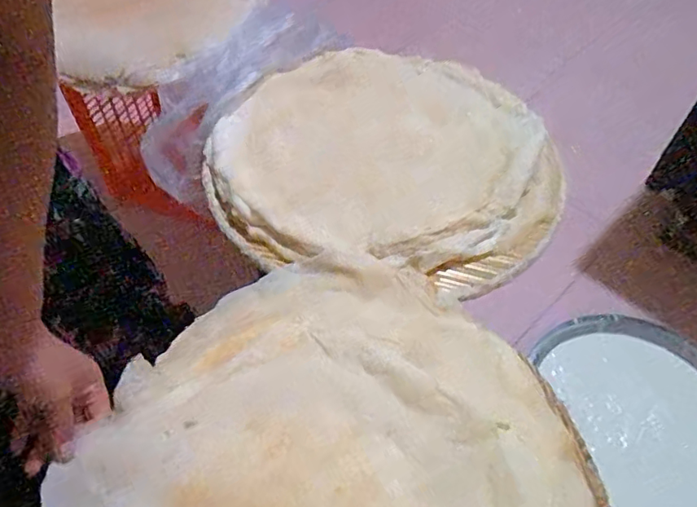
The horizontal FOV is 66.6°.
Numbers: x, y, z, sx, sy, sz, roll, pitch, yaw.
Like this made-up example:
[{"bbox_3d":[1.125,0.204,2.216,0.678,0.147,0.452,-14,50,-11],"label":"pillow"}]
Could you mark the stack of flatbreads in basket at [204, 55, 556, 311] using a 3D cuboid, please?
[{"bbox_3d":[0.055,-0.160,0.818,0.518,0.077,0.471,10,53,8],"label":"stack of flatbreads in basket"}]

